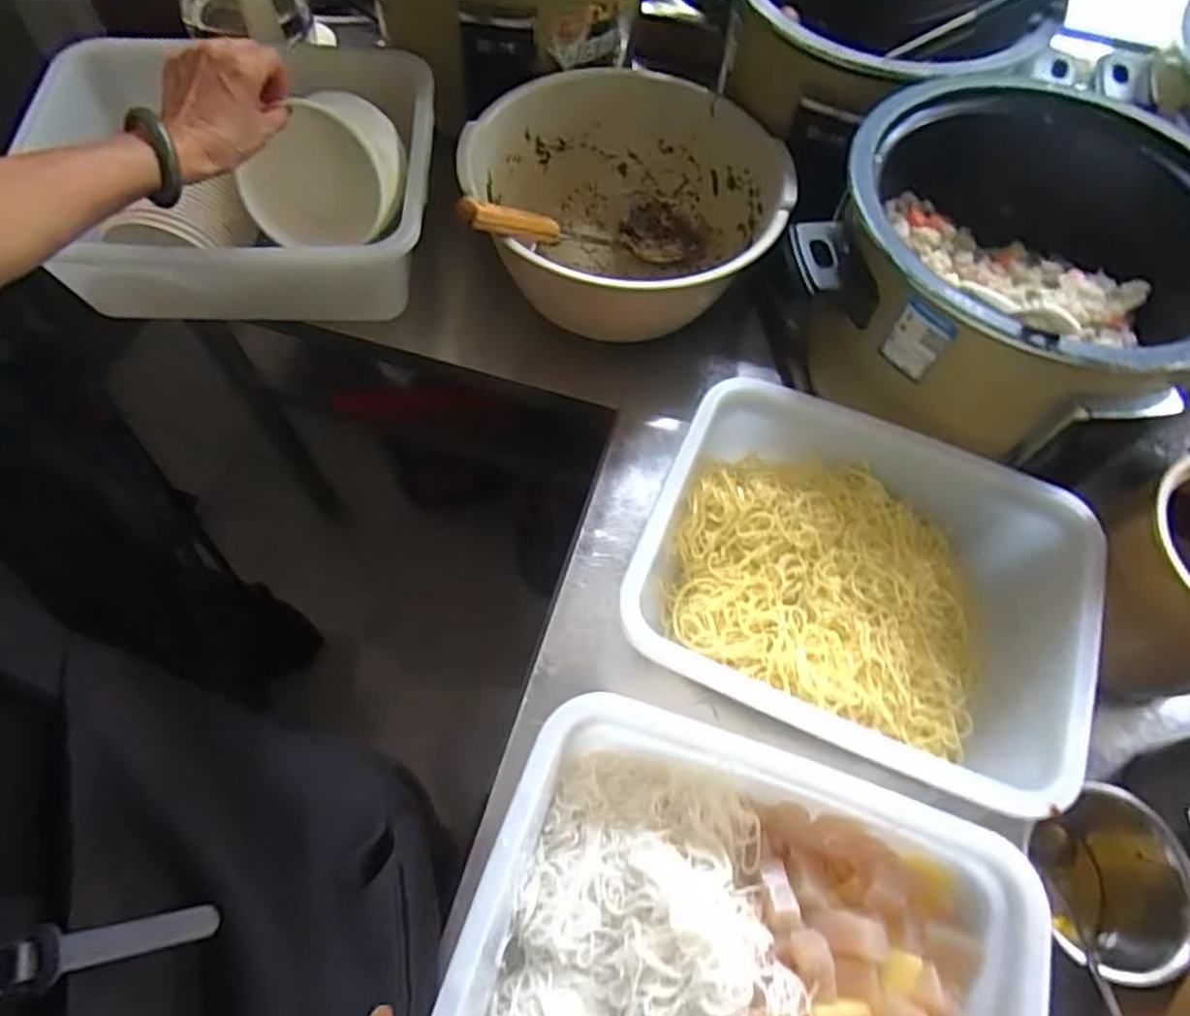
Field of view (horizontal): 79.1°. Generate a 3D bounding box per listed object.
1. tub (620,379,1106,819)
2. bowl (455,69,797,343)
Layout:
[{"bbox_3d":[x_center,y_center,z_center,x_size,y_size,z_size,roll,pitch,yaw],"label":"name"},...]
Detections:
[{"bbox_3d":[0.217,0.068,0.591,0.358,0.106,0.267,24,65,9],"label":"tub"},{"bbox_3d":[0.035,-0.303,0.758,0.308,0.170,0.303,1,63,-2],"label":"bowl"}]

